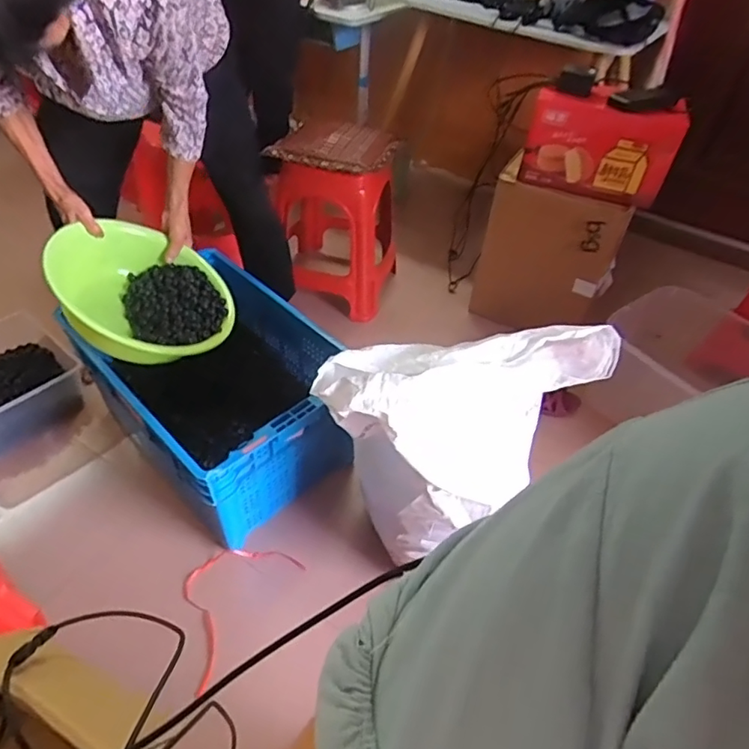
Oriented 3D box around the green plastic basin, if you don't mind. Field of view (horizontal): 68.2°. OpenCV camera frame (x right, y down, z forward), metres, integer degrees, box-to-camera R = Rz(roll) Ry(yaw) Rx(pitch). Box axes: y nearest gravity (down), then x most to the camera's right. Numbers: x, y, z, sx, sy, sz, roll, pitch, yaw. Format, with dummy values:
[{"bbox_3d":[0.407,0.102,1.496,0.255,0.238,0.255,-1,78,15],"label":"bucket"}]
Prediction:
[{"bbox_3d":[-0.463,-0.150,1.109,0.334,0.125,0.353,25,37,-21],"label":"green plastic basin"}]

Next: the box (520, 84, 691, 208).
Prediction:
[{"bbox_3d":[0.567,-0.574,1.389,0.348,0.229,0.119,17,46,12],"label":"box"}]

